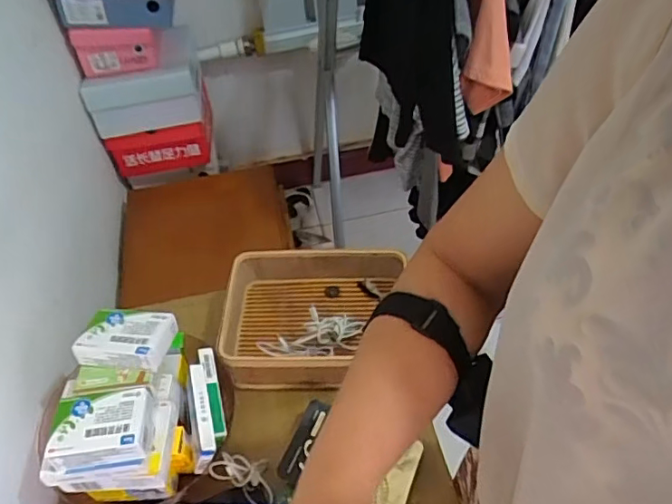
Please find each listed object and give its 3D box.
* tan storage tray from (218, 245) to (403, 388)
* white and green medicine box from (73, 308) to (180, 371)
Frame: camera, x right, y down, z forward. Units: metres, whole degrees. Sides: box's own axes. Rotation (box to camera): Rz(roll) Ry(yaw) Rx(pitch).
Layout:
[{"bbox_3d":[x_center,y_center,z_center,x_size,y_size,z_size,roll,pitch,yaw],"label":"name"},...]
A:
[{"bbox_3d":[-0.028,0.099,0.868,0.267,0.083,0.214,-1,51,5],"label":"tan storage tray"},{"bbox_3d":[-0.261,0.104,0.689,0.112,0.026,0.074,2,51,8],"label":"white and green medicine box"}]

